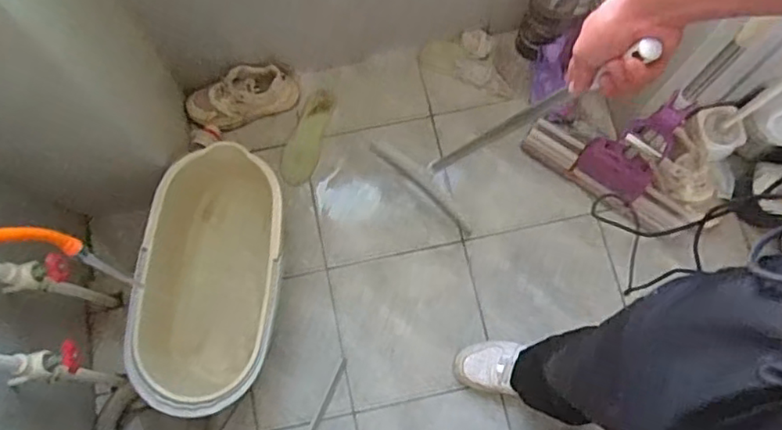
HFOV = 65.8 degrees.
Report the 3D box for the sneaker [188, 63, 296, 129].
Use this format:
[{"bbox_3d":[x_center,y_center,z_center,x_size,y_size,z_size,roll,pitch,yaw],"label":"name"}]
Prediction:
[{"bbox_3d":[-0.327,-0.259,1.334,0.245,0.087,0.097,-16,75,-4],"label":"sneaker"}]

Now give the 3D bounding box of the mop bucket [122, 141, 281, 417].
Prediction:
[{"bbox_3d":[-0.335,0.116,1.152,0.249,0.195,0.475,7,75,2],"label":"mop bucket"}]

